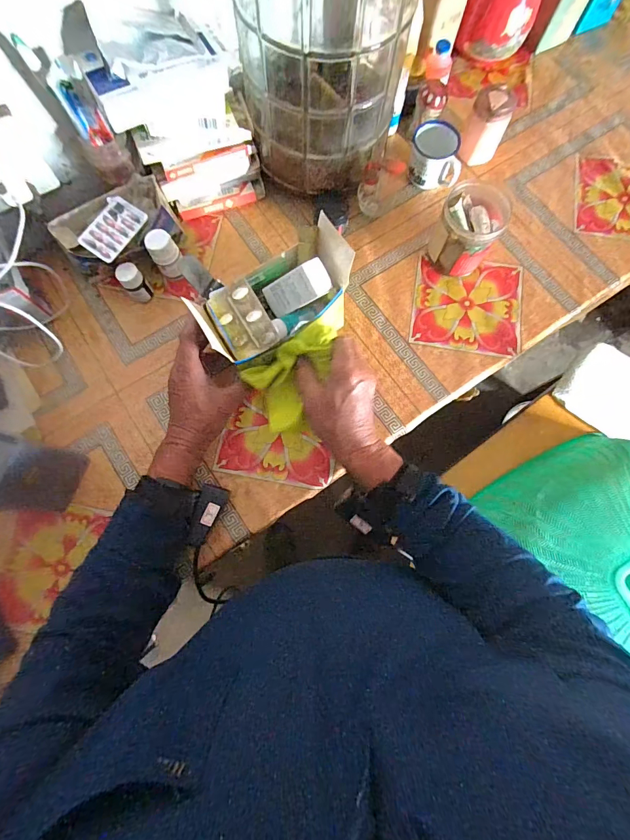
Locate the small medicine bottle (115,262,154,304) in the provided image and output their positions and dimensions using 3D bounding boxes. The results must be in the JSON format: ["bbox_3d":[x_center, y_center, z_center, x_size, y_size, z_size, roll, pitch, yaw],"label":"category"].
[{"bbox_3d":[-0.251,-0.191,0.524,0.029,0.051,0.033,-38,79,-8],"label":"small medicine bottle"}]

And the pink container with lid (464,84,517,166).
[{"bbox_3d":[0.258,-0.445,0.566,0.054,0.086,0.052,-12,77,-2],"label":"pink container with lid"}]

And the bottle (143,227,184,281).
[{"bbox_3d":[-0.205,-0.228,0.523,0.037,0.065,0.038,0,78,-1],"label":"bottle"}]

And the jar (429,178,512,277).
[{"bbox_3d":[0.213,-0.266,0.525,0.087,0.086,0.099,20,78,5],"label":"jar"}]

